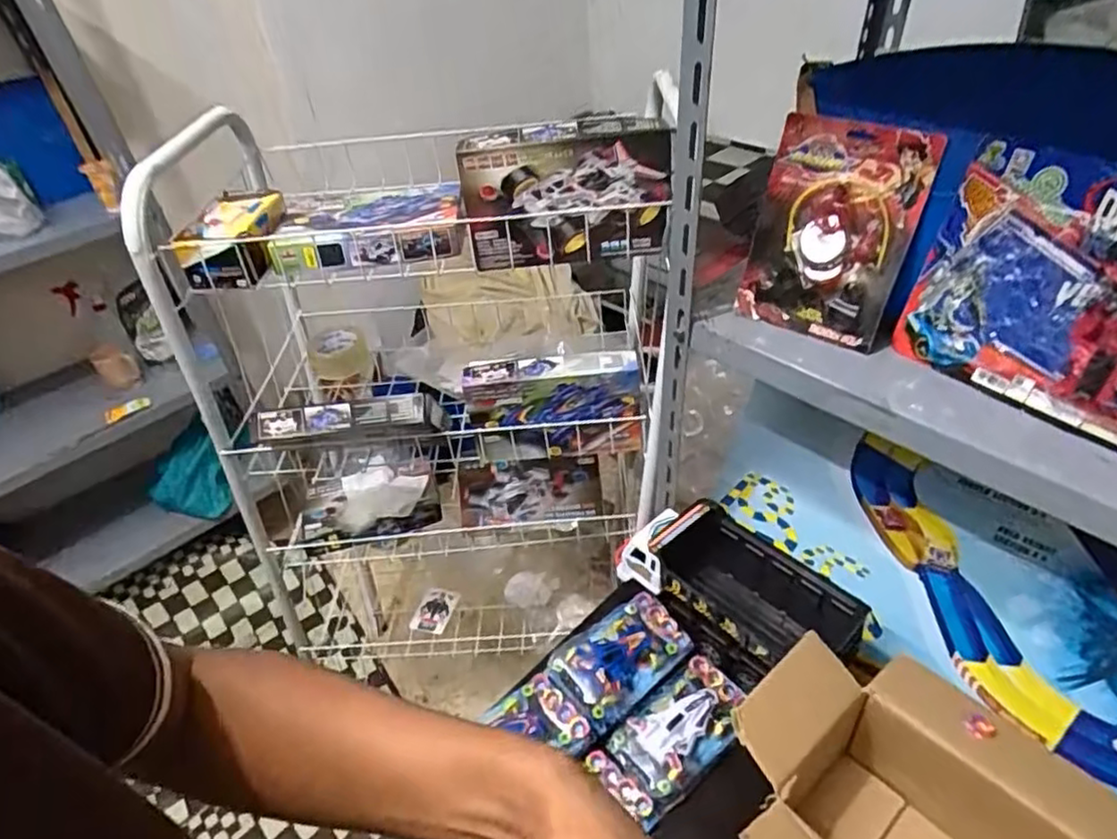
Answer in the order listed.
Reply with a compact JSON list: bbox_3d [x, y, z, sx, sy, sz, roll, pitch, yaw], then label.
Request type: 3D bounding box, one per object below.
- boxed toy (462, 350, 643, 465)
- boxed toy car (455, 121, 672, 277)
[{"bbox_3d":[-0.005,-0.013,0.938,0.228,0.149,0.046,-6,39,0],"label":"boxed toy"},{"bbox_3d":[0.007,-0.254,0.780,0.232,0.149,0.059,0,40,8],"label":"boxed toy car"}]

